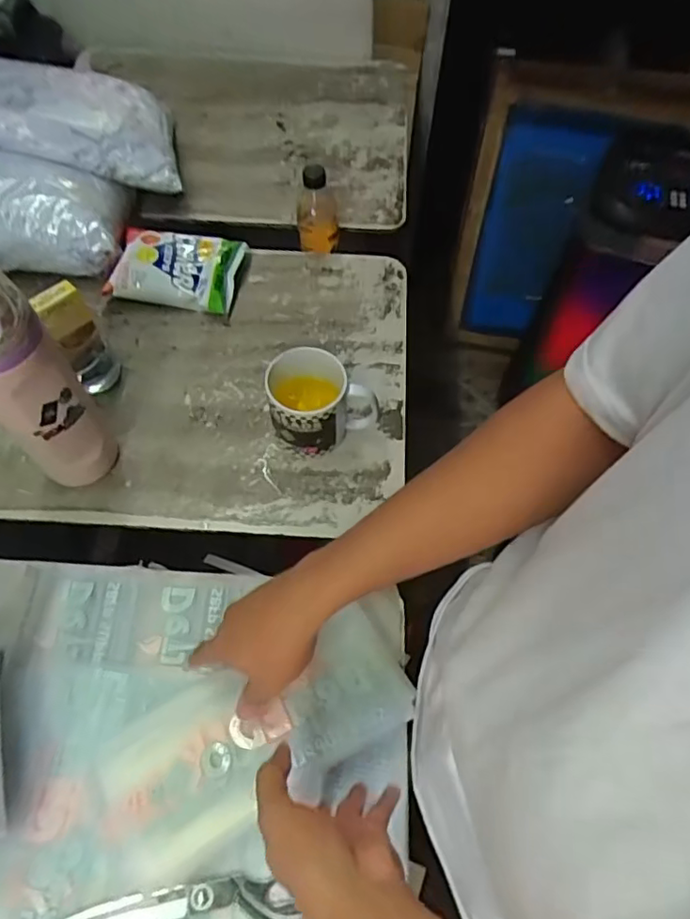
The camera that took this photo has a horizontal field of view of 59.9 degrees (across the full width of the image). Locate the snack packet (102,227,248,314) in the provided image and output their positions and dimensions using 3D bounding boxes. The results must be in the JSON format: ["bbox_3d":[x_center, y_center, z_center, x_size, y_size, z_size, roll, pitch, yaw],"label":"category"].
[{"bbox_3d":[-0.215,-0.245,0.770,0.152,0.053,0.109,7,63,3],"label":"snack packet"}]

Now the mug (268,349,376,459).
[{"bbox_3d":[-0.023,-0.059,0.651,0.107,0.095,0.081,-4,63,-3],"label":"mug"}]

